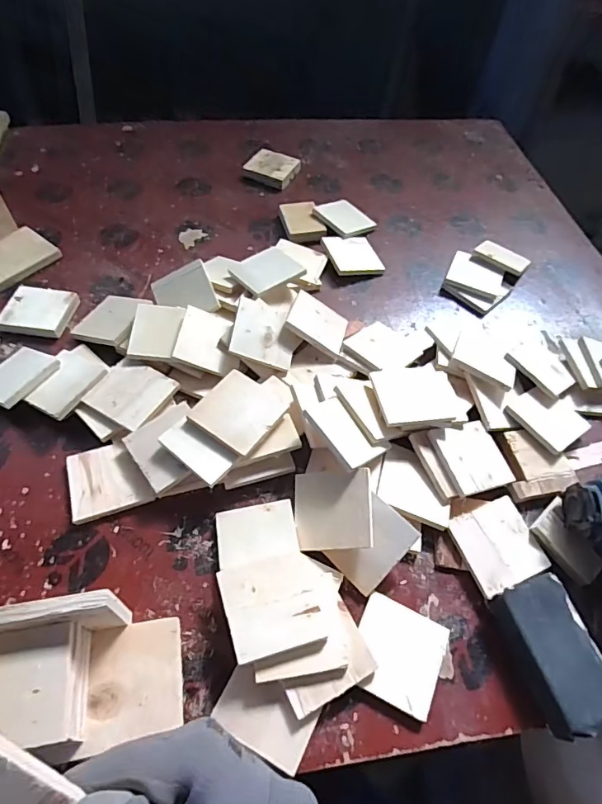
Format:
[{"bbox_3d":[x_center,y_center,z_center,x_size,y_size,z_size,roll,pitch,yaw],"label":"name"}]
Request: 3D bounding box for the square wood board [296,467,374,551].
[{"bbox_3d":[0.037,0.123,0.545,0.088,0.006,0.086,-9,66,19],"label":"square wood board"}]

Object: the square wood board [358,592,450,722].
[{"bbox_3d":[0.100,0.260,0.496,0.089,0.009,0.092,24,55,10],"label":"square wood board"}]

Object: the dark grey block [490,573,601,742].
[{"bbox_3d":[0.262,0.257,0.492,0.079,0.037,0.136,-11,58,-12],"label":"dark grey block"}]

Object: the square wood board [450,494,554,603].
[{"bbox_3d":[0.230,0.166,0.560,0.091,0.014,0.092,-16,58,-18],"label":"square wood board"}]

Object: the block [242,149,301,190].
[{"bbox_3d":[-0.059,-0.481,0.983,0.097,0.021,0.091,23,55,10],"label":"block"}]

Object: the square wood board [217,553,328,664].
[{"bbox_3d":[-0.029,0.206,0.482,0.089,0.010,0.092,-10,57,-15],"label":"square wood board"}]

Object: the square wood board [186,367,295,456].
[{"bbox_3d":[-0.074,0.010,0.583,0.090,0.012,0.092,31,62,14],"label":"square wood board"}]

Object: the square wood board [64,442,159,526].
[{"bbox_3d":[-0.234,0.092,0.580,0.089,0.015,0.090,-18,58,-14],"label":"square wood board"}]

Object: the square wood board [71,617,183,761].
[{"bbox_3d":[-0.158,0.265,0.457,0.085,0.011,0.099,-2,57,-12],"label":"square wood board"}]

